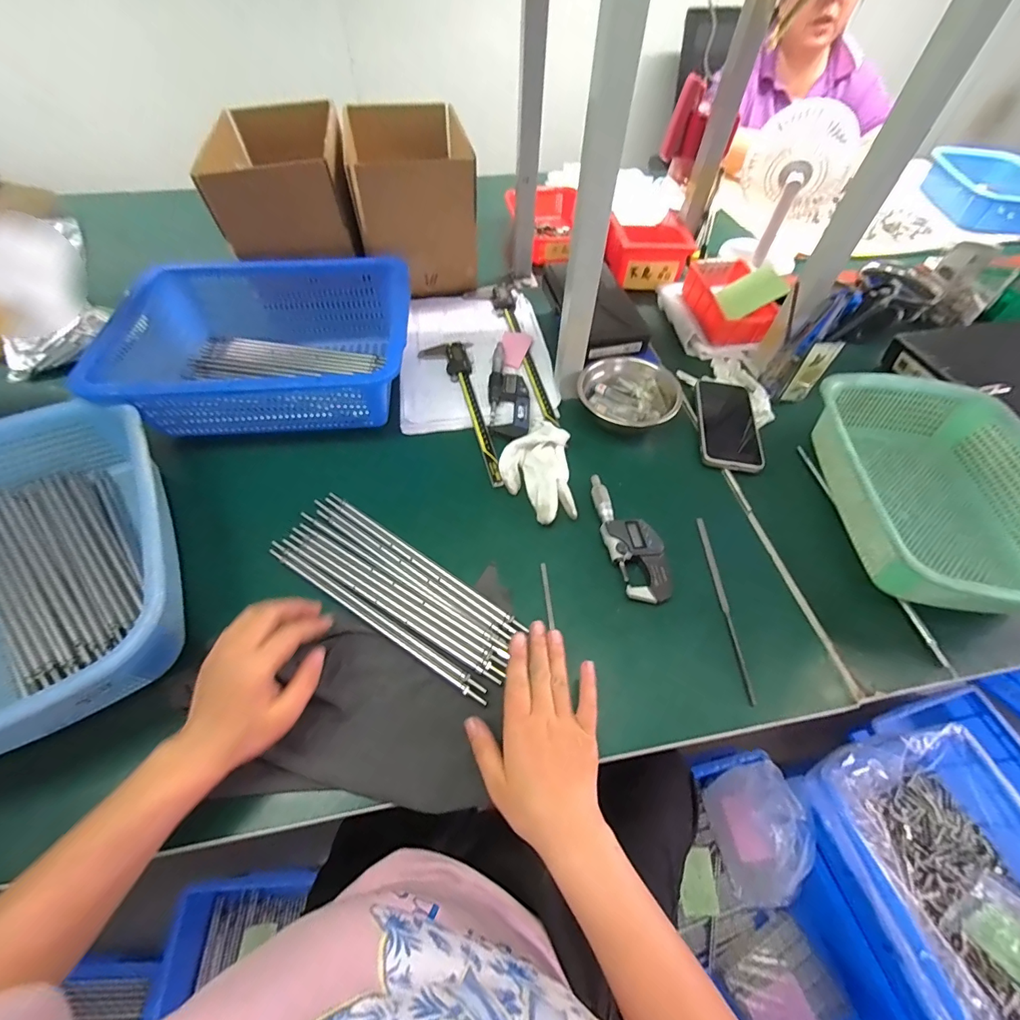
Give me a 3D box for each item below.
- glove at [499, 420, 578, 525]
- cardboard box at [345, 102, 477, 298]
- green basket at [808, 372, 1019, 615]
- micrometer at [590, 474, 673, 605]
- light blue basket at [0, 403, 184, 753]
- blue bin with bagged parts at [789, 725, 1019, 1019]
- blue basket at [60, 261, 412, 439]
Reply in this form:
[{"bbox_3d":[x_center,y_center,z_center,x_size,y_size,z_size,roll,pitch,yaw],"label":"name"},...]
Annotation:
[{"bbox_3d":[0.032,-0.052,0.545,0.083,0.020,0.157,0,56,0],"label":"glove"},{"bbox_3d":[-0.158,-0.519,0.758,0.175,0.185,0.249,-9,56,-6],"label":"cardboard box"},{"bbox_3d":[0.465,-0.022,0.492,0.213,0.081,0.293,2,56,2],"label":"green basket"},{"bbox_3d":[0.128,0.026,0.490,0.055,0.019,0.160,-13,57,-9],"label":"micrometer"},{"bbox_3d":[-0.422,0.041,0.401,0.238,0.090,0.324,-23,59,-17],"label":"light blue basket"},{"bbox_3d":[0.687,0.586,0.696,0.328,0.138,0.404,-9,56,-8],"label":"blue bin with bagged parts"},{"bbox_3d":[-0.301,-0.209,0.592,0.342,0.119,0.257,-8,56,-5],"label":"blue basket"}]

